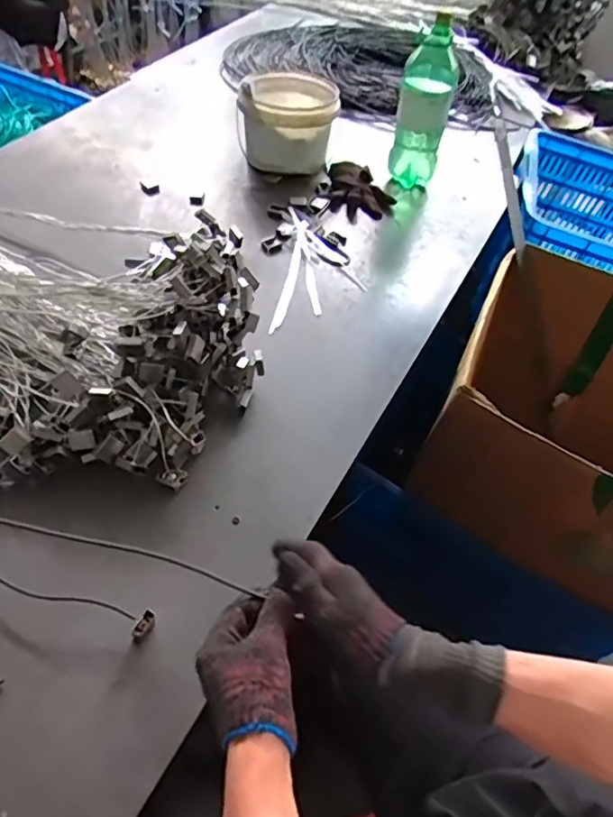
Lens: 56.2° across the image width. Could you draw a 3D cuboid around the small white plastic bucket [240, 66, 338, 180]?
[{"bbox_3d":[-0.034,-0.627,1.268,0.205,0.147,0.226,1,52,1],"label":"small white plastic bucket"}]

